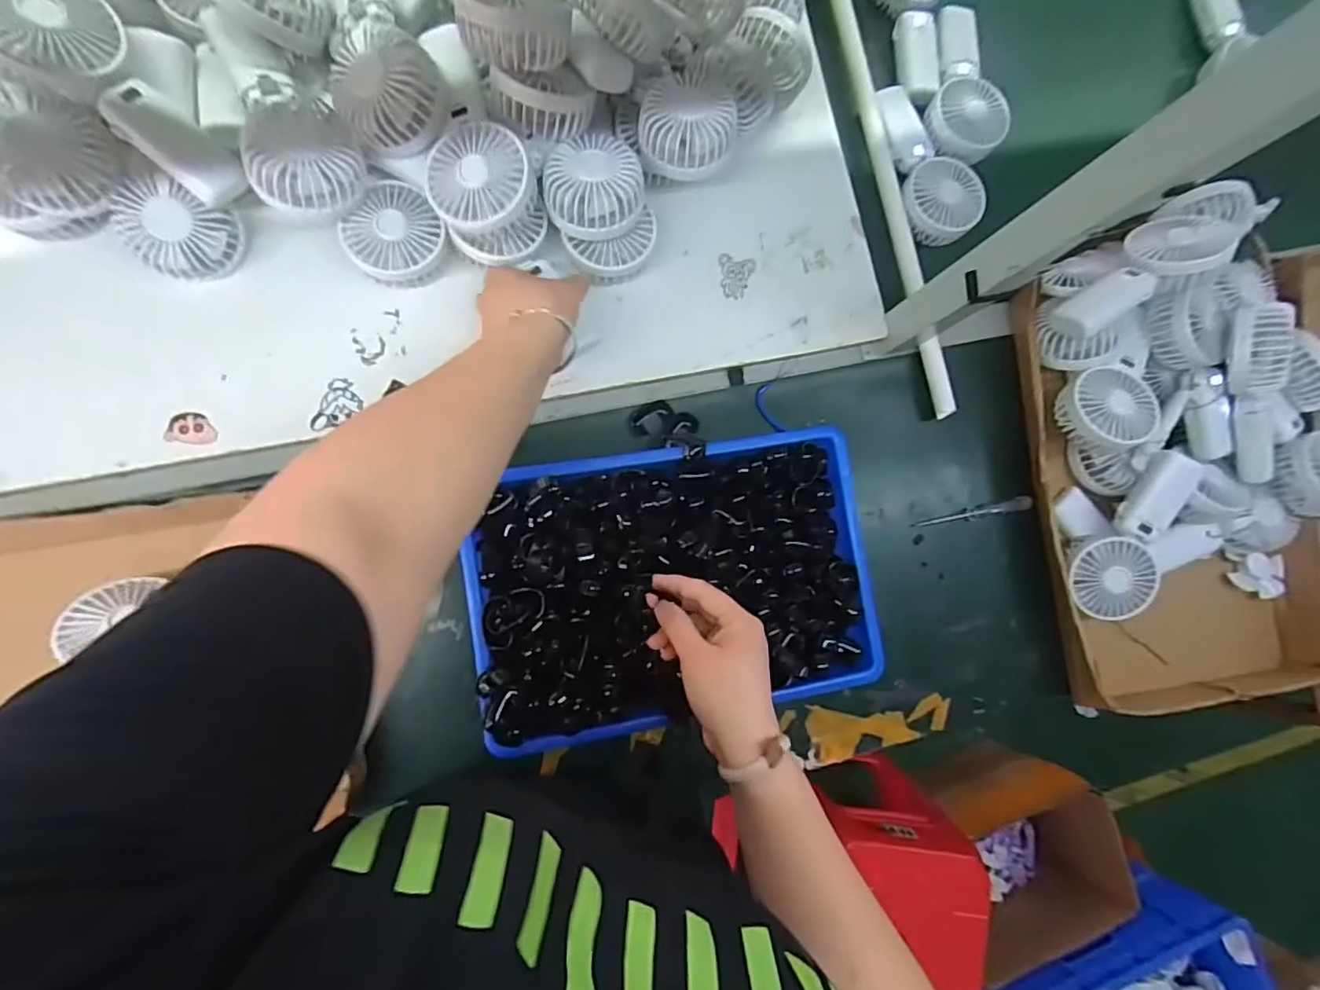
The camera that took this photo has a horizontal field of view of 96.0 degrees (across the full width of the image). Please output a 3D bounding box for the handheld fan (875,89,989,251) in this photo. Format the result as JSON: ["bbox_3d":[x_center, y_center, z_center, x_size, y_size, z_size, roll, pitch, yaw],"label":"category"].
[{"bbox_3d":[0.299,-0.370,0.649,0.082,0.034,0.176,-14,87,-9],"label":"handheld fan"}]

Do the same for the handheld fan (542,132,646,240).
[{"bbox_3d":[-0.057,-0.272,0.516,0.085,0.033,0.088,-14,87,-9],"label":"handheld fan"}]

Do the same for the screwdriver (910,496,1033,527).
[{"bbox_3d":[0.348,0.019,0.653,0.139,0.017,0.014,-10,86,-9],"label":"screwdriver"}]

